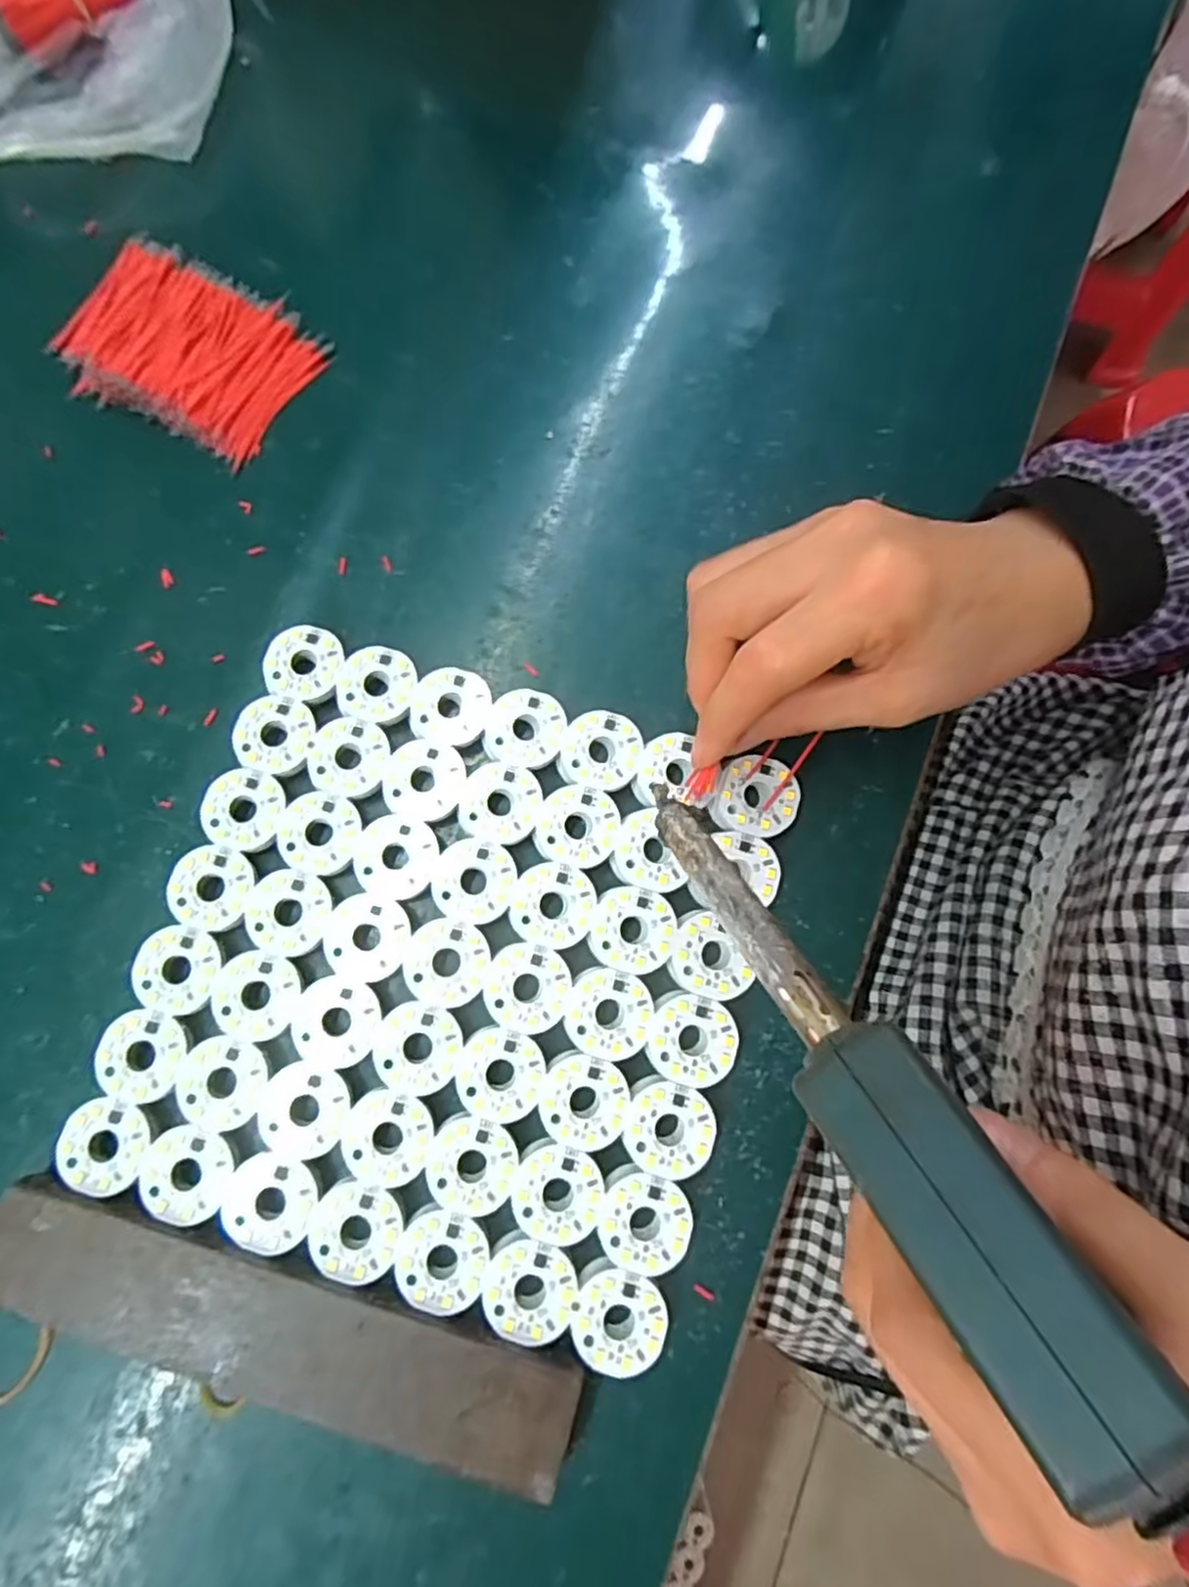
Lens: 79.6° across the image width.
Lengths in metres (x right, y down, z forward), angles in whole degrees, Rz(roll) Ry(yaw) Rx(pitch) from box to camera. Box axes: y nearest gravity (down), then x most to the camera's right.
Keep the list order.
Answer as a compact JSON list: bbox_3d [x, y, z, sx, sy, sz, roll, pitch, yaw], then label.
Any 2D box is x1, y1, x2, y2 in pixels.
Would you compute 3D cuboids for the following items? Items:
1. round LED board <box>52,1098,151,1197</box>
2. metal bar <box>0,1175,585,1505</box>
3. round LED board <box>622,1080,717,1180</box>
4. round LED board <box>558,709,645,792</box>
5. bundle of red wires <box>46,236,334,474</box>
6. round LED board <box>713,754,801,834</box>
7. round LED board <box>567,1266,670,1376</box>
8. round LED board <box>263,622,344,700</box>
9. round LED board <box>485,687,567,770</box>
[{"bbox_3d":[-0.169,0.121,0.245,0.030,0.004,0.029,0,78,0],"label":"round LED board"},{"bbox_3d":[-0.105,0.173,0.234,0.199,0.017,0.036,17,79,3],"label":"metal bar"},{"bbox_3d":[0.026,0.117,0.247,0.031,0.004,0.030,0,78,0],"label":"round LED board"},{"bbox_3d":[0.003,-0.017,0.274,0.031,0.004,0.030,0,78,0],"label":"round LED board"},{"bbox_3d":[-0.181,-0.197,0.315,0.105,0.014,0.075,27,79,5],"label":"bundle of red wires"},{"bbox_3d":[0.062,0.001,0.272,0.031,0.004,0.030,0,80,2],"label":"round LED board"},{"bbox_3d":[0.008,0.175,0.237,0.031,0.004,0.030,0,78,0],"label":"round LED board"},{"bbox_3d":[-0.116,-0.051,0.286,0.031,0.008,0.030,0,78,0],"label":"round LED board"},{"bbox_3d":[-0.027,-0.026,0.276,0.030,0.004,0.031,0,78,0],"label":"round LED board"}]

